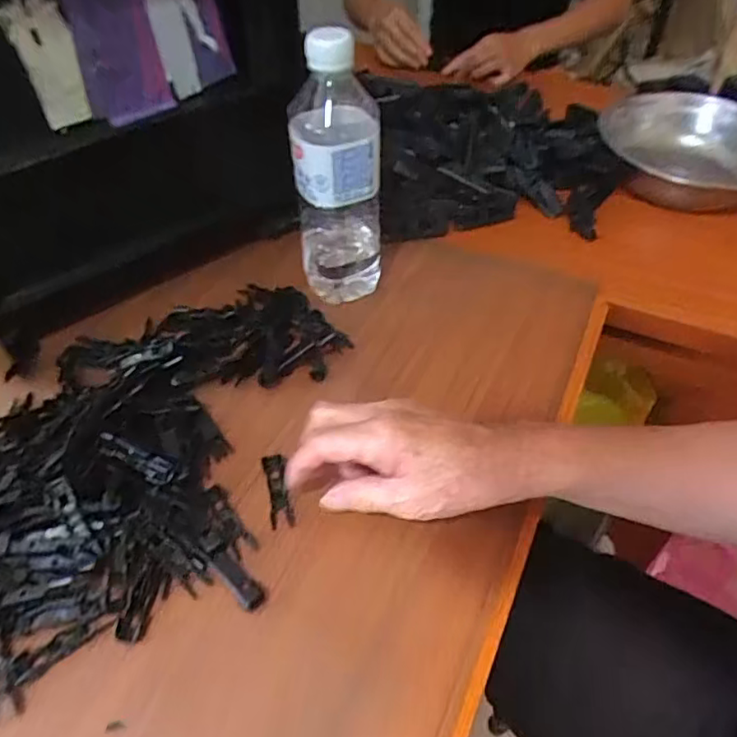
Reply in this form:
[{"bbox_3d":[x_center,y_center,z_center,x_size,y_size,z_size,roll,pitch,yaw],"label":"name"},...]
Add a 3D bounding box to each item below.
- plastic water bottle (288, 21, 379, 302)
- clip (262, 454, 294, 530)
[{"bbox_3d":[-0.023,-0.145,0.465,0.070,0.214,0.056,-4,48,-4],"label":"plastic water bottle"},{"bbox_3d":[-0.061,0.081,0.396,0.016,0.005,0.055,-9,52,-11],"label":"clip"}]

